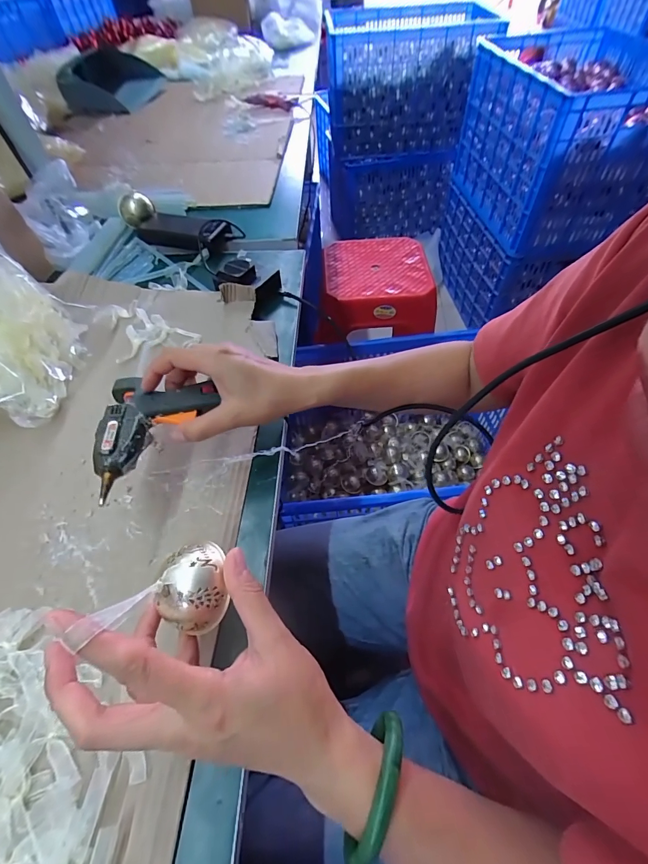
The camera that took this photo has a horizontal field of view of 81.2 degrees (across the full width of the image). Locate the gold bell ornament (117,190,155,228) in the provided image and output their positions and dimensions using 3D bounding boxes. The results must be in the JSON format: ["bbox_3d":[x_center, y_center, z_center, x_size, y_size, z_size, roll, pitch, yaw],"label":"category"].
[{"bbox_3d":[-0.346,-0.410,0.699,0.061,0.056,0.064,-22,56,-12],"label":"gold bell ornament"}]

